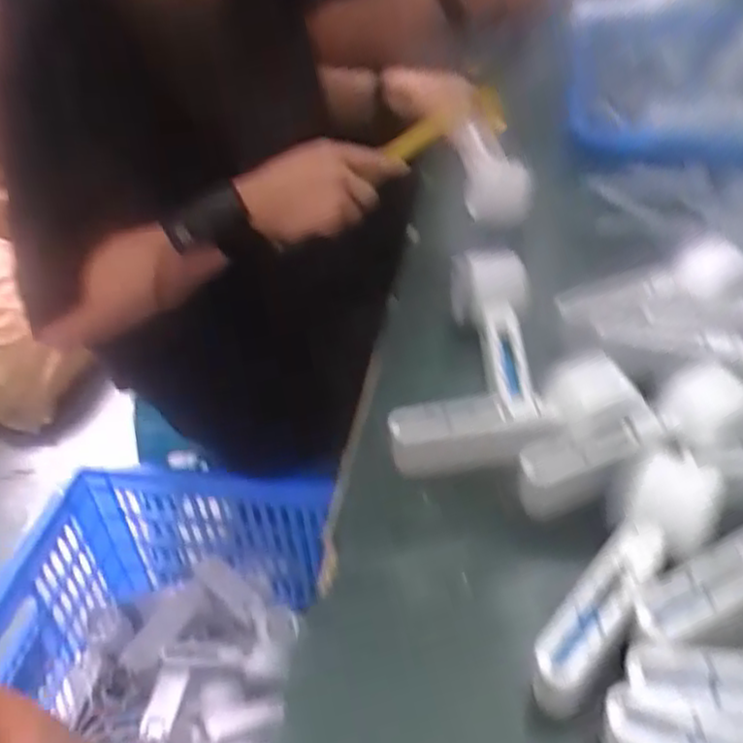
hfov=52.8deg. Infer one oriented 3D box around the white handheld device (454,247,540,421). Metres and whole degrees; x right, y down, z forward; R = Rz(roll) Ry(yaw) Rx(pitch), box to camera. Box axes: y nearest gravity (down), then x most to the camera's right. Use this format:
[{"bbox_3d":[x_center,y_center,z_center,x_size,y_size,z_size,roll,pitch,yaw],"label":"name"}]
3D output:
[{"bbox_3d":[0.093,-0.027,0.565,0.058,0.056,0.167,-1,42,3],"label":"white handheld device"}]

